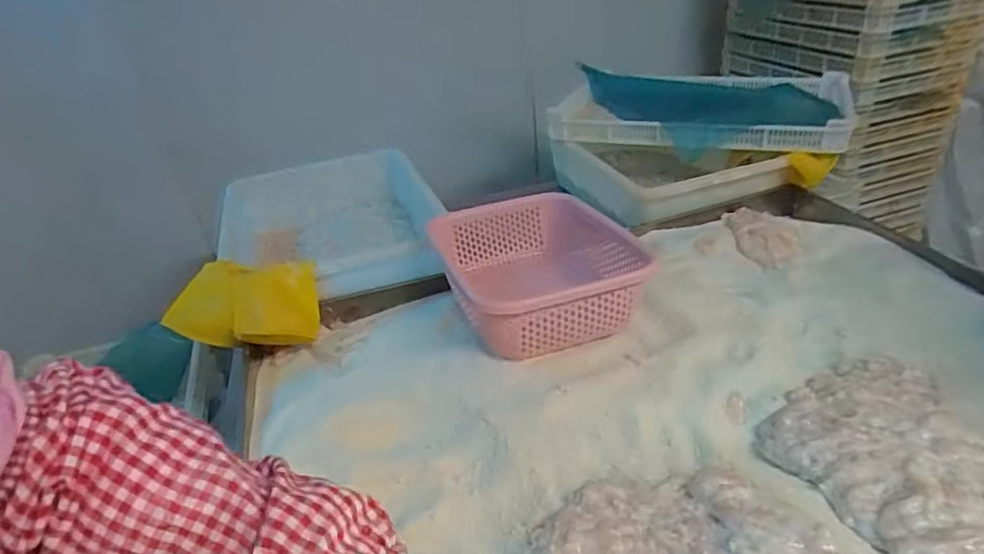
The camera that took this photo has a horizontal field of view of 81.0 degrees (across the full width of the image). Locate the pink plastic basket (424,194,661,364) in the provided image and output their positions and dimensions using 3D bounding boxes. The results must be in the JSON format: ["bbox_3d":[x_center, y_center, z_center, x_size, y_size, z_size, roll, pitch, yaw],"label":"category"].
[{"bbox_3d":[0.064,-0.011,0.760,0.243,0.105,0.253,-15,35,-13],"label":"pink plastic basket"}]

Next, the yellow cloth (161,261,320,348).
[{"bbox_3d":[-0.318,0.034,0.747,0.180,0.028,0.105,0,75,-6],"label":"yellow cloth"}]

